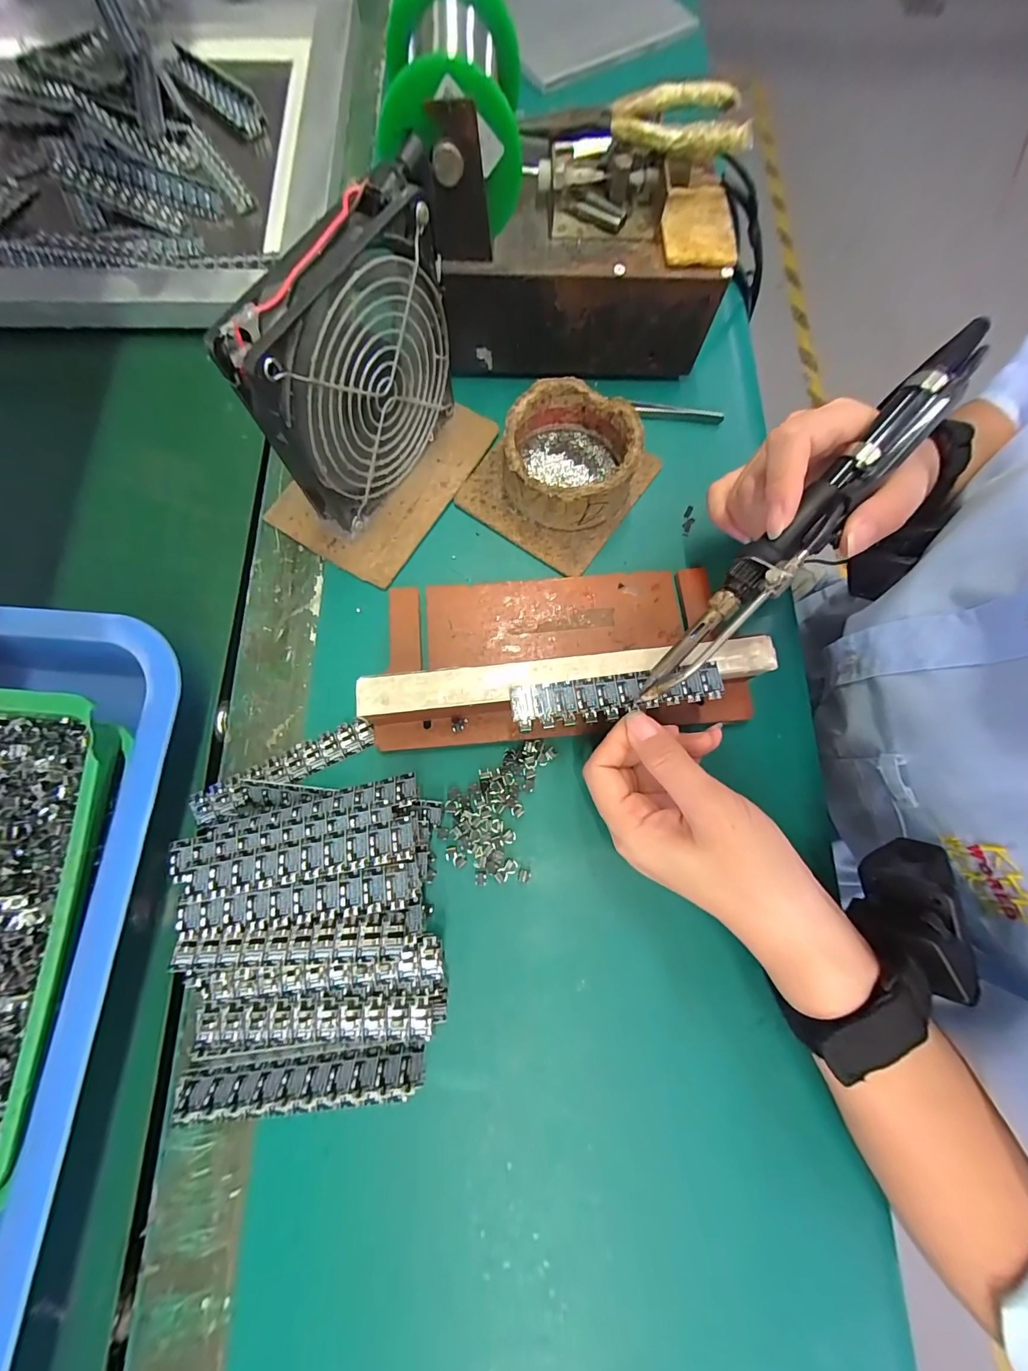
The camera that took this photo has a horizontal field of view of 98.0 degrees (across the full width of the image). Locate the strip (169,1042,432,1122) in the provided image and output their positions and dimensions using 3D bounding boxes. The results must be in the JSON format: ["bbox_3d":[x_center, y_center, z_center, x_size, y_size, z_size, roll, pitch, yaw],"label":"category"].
[{"bbox_3d":[-0.099,0.183,0.206,0.111,0.022,0.004,-5,116,-2],"label":"strip"}]

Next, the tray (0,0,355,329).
[{"bbox_3d":[-0.396,-0.446,0.361,0.490,0.033,0.368,0,77,0],"label":"tray"}]

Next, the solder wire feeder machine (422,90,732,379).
[{"bbox_3d":[0.042,-0.269,0.271,0.167,0.117,0.066,-2,77,0],"label":"solder wire feeder machine"}]

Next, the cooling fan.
[{"bbox_3d":[-0.079,-0.162,0.242,0.026,0.125,0.124,33,79,7],"label":"cooling fan"}]

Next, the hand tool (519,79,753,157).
[{"bbox_3d":[0.067,-0.311,0.247,0.124,0.011,0.042,-5,76,-2],"label":"hand tool"}]

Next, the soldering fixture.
[{"bbox_3d":[0.028,-0.023,0.254,0.211,0.038,0.101,-3,77,-1],"label":"soldering fixture"}]

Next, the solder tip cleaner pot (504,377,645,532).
[{"bbox_3d":[0.036,-0.144,0.284,0.078,0.040,0.081,0,77,0],"label":"solder tip cleaner pot"}]

